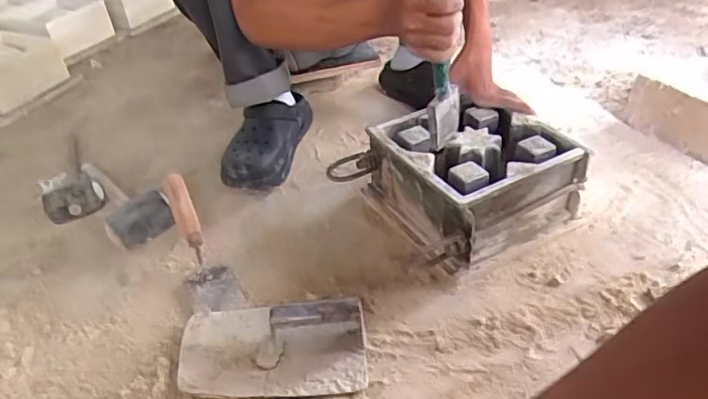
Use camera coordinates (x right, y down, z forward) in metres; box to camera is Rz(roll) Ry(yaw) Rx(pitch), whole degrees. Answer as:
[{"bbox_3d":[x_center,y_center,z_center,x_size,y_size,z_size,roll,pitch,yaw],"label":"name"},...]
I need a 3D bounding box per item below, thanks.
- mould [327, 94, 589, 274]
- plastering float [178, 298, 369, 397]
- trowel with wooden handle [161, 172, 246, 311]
[{"bbox_3d":[0.163,-0.030,0.844,0.272,0.136,0.247,-21,42,-21],"label":"mould"},{"bbox_3d":[-0.100,0.159,0.670,0.227,0.072,0.132,-2,38,2],"label":"plastering float"},{"bbox_3d":[-0.230,0.065,0.823,0.068,0.067,0.251,-20,65,-19],"label":"trowel with wooden handle"}]

